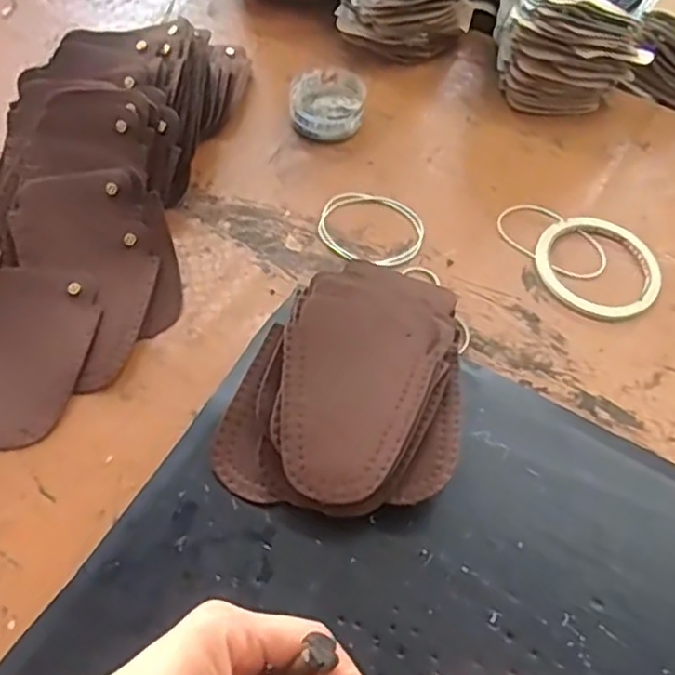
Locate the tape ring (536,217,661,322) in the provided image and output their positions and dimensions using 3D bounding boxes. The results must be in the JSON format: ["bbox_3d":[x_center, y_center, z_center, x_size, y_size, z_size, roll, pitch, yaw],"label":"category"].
[{"bbox_3d":[0.201,-0.055,0.528,0.094,0.007,0.092,2,58,-4],"label":"tape ring"}]

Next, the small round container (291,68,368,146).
[{"bbox_3d":[-0.008,-0.200,0.594,0.061,0.024,0.072,3,58,-3],"label":"small round container"}]

